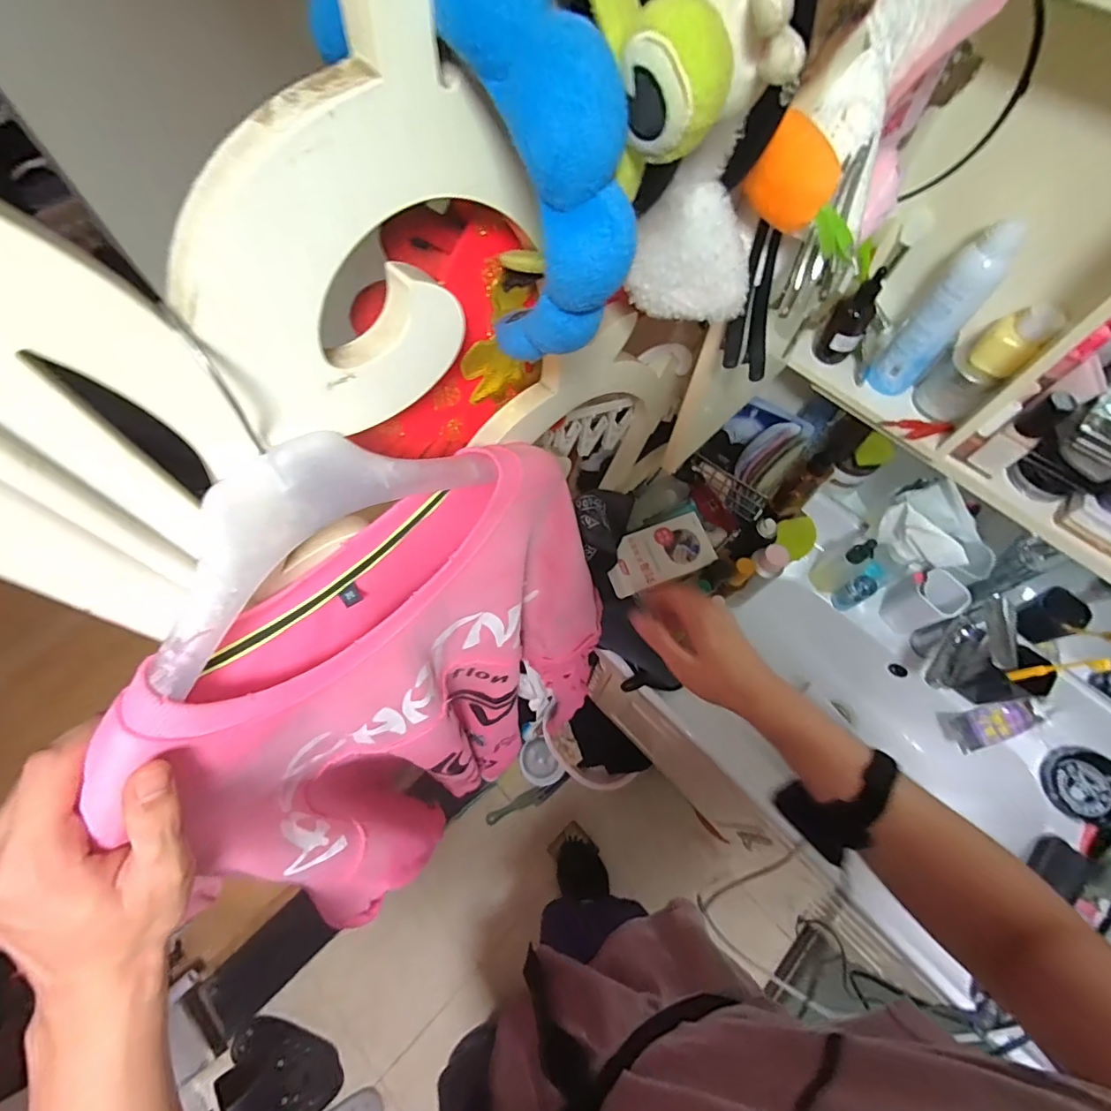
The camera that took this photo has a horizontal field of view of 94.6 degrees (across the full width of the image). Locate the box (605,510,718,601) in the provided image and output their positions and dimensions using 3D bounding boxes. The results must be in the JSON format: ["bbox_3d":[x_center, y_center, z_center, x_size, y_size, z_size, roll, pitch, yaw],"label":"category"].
[{"bbox_3d":[0.150,-0.002,0.749,0.152,0.031,0.083,-20,67,-11],"label":"box"}]

